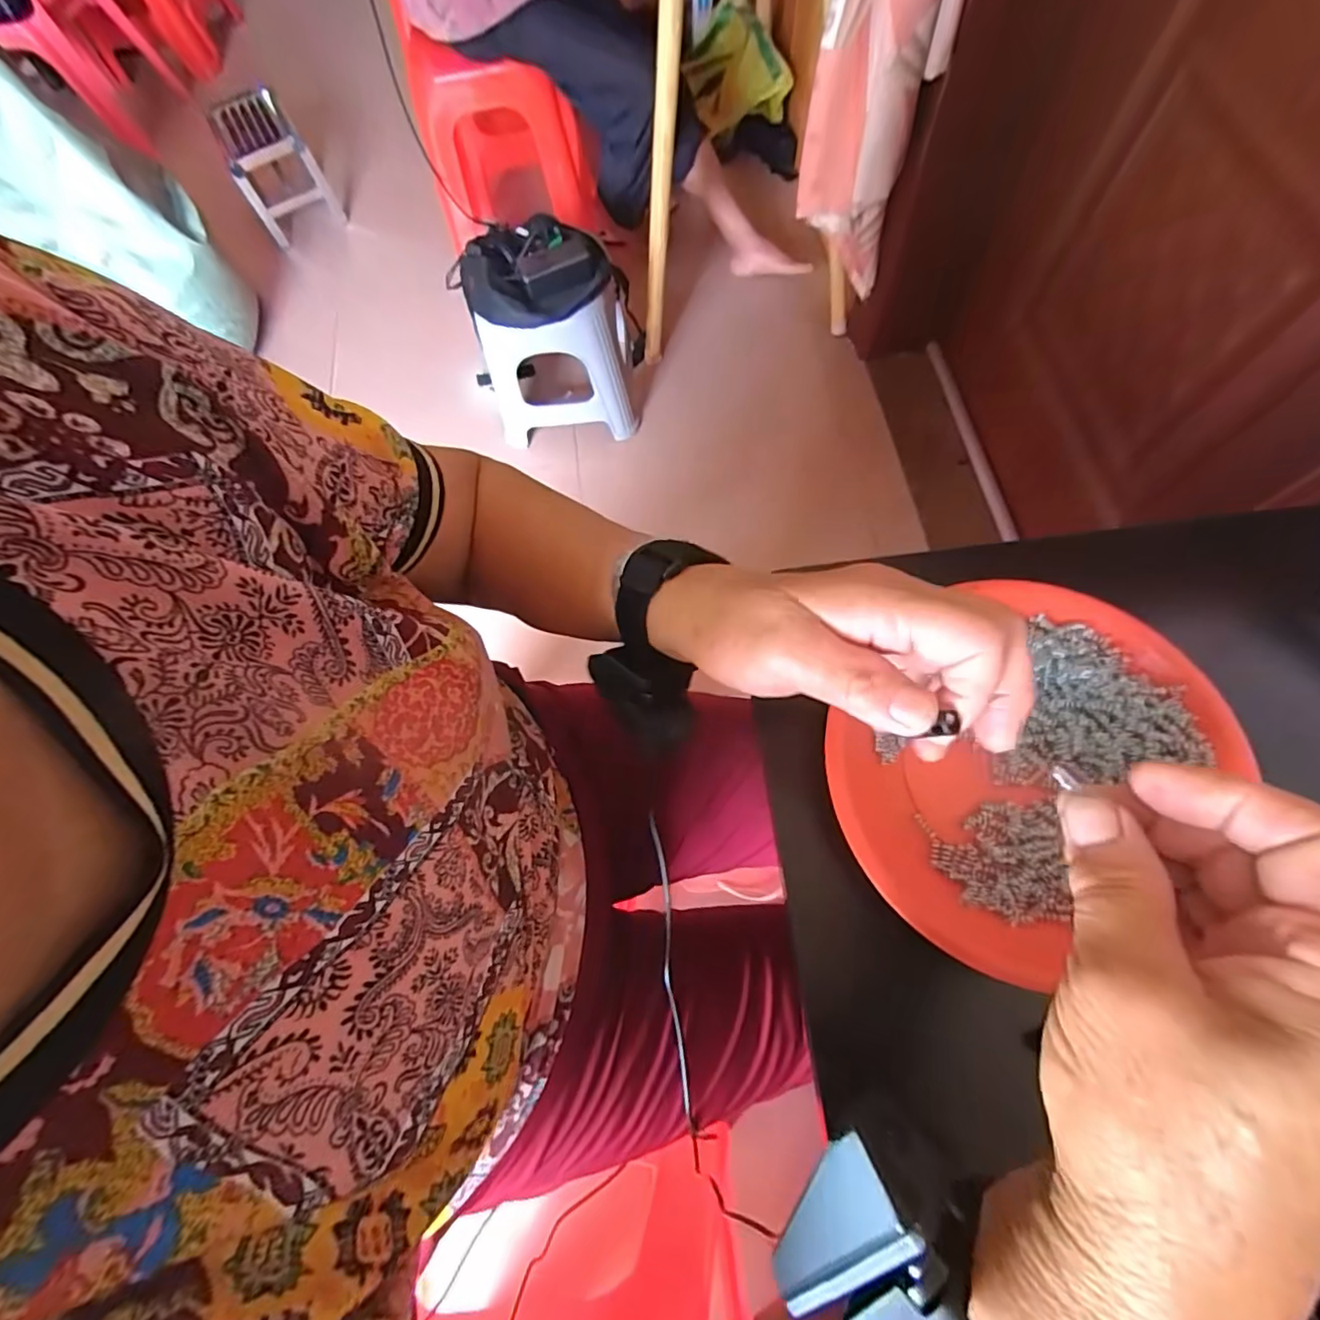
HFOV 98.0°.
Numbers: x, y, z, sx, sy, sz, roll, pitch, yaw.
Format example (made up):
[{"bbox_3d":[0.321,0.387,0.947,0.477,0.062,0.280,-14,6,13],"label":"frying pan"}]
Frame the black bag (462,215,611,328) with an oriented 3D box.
[{"bbox_3d":[-0.235,-0.730,1.074,0.262,0.078,0.186,7,73,5],"label":"black bag"}]

